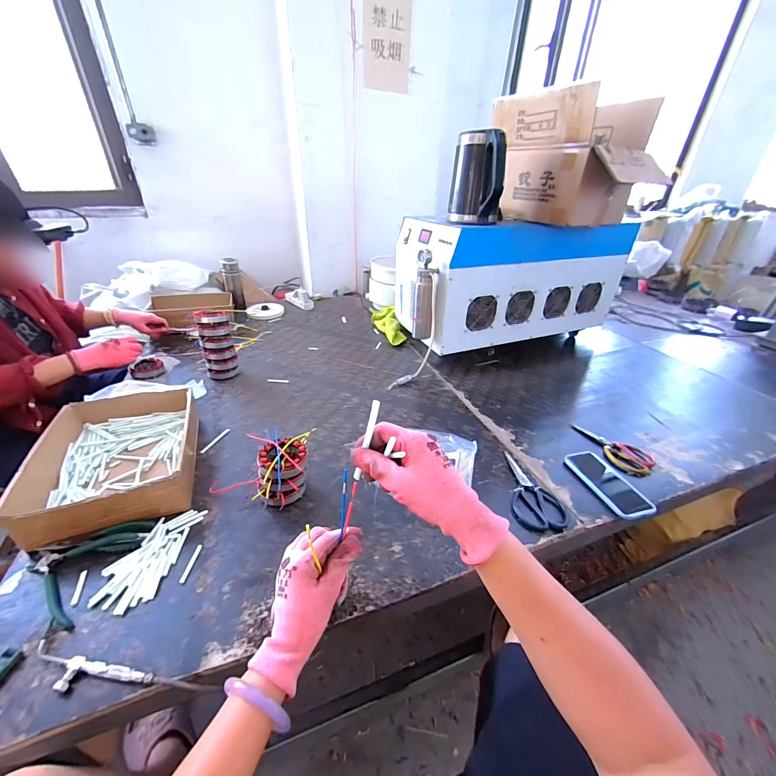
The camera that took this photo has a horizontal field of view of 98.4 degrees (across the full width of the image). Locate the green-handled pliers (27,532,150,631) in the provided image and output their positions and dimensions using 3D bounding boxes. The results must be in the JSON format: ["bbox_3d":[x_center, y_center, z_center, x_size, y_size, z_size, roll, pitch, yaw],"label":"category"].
[{"bbox_3d":[-0.480,0.267,0.502,0.156,0.015,0.133,6,33,8],"label":"green-handled pliers"}]

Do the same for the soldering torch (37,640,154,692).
[{"bbox_3d":[-0.366,0.345,0.403,0.165,0.016,0.035,6,33,7],"label":"soldering torch"}]

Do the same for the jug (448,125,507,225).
[{"bbox_3d":[0.246,-0.570,0.920,0.145,0.210,0.121,6,33,8],"label":"jug"}]

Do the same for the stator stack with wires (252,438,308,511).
[{"bbox_3d":[-0.196,0.160,0.625,0.095,0.090,0.104,-2,33,-5],"label":"stator stack with wires"}]

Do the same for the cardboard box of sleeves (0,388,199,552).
[{"bbox_3d":[-0.530,0.121,0.677,0.242,0.084,0.363,-12,35,-20],"label":"cardboard box of sleeves"}]

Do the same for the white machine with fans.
[{"bbox_3d":[0.442,-0.397,1.220,0.795,0.363,0.350,-7,34,-13],"label":"white machine with fans"}]

